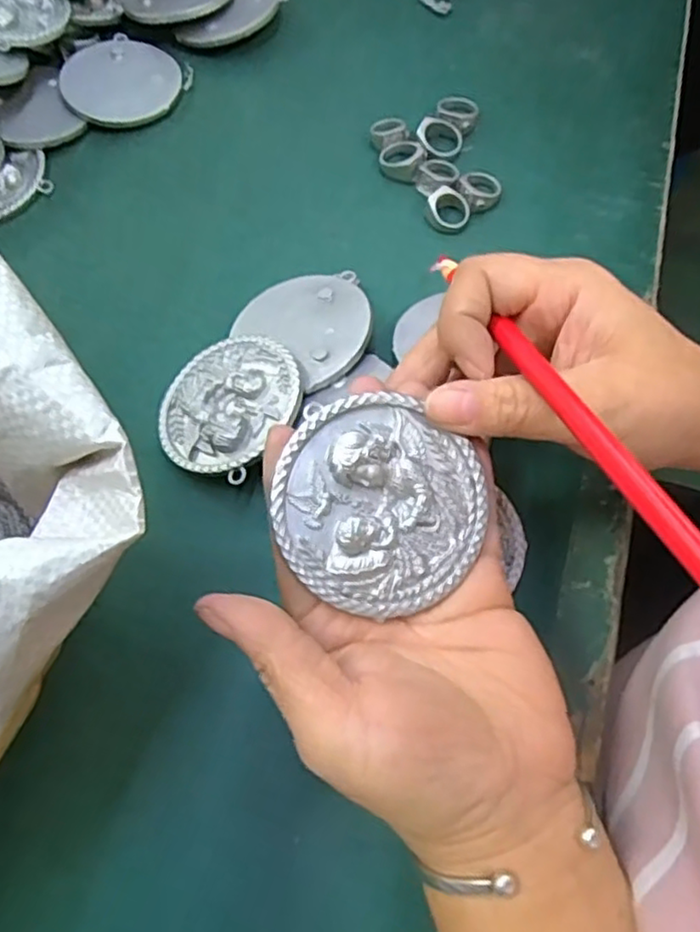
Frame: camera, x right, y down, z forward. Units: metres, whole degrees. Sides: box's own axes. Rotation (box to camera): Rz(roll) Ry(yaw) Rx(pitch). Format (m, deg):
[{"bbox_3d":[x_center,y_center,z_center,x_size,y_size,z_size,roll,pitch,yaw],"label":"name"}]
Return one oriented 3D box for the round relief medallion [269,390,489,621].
[{"bbox_3d":[0.011,0.013,0.225,0.069,0.007,0.067,2,83,-12],"label":"round relief medallion"}]

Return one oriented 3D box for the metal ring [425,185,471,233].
[{"bbox_3d":[0.054,-0.142,0.372,0.023,0.012,0.023,-1,66,3],"label":"metal ring"}]

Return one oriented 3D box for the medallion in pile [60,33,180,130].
[{"bbox_3d":[-0.148,-0.248,0.432,0.070,0.005,0.076,1,67,-2],"label":"medallion in pile"}]

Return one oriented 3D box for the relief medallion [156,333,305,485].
[{"bbox_3d":[-0.058,-0.031,0.321,0.073,0.006,0.073,13,70,27],"label":"relief medallion"}]

